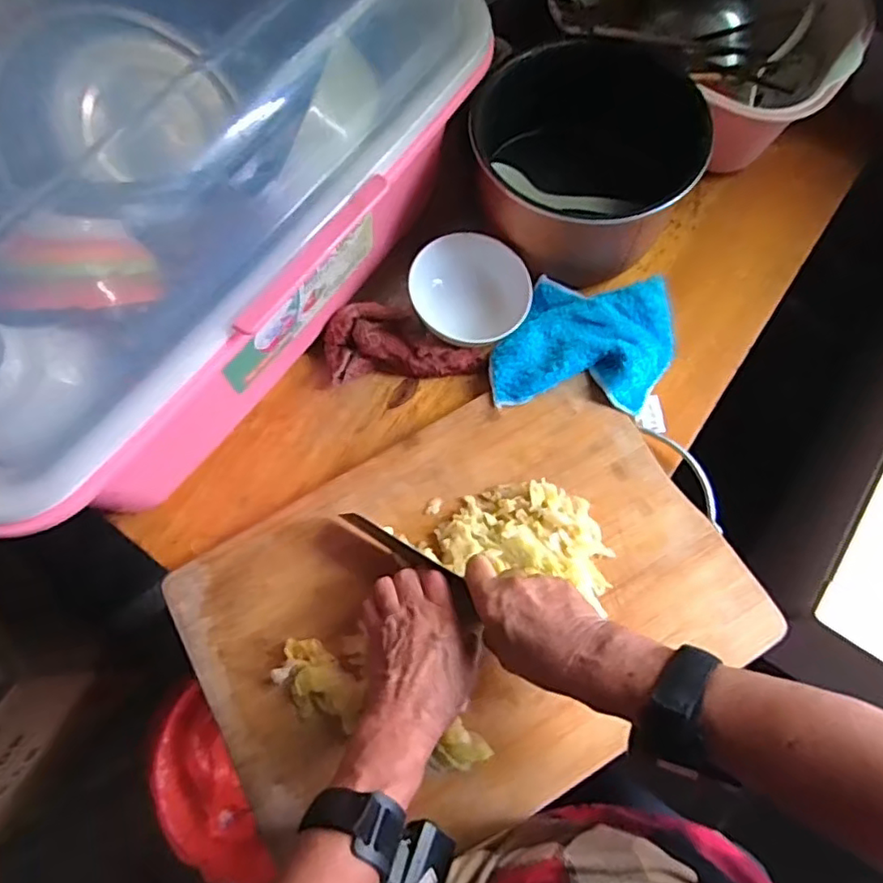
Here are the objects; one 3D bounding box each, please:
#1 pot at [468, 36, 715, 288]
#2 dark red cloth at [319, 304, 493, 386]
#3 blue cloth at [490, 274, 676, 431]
[{"bbox_3d":[0.135,-0.273,0.613,0.205,0.121,0.198,0,73,-1],"label":"pot"},{"bbox_3d":[-0.034,-0.098,0.604,0.154,0.038,0.067,-4,73,-2],"label":"dark red cloth"},{"bbox_3d":[0.142,-0.097,0.603,0.172,0.041,0.144,8,73,1],"label":"blue cloth"}]

